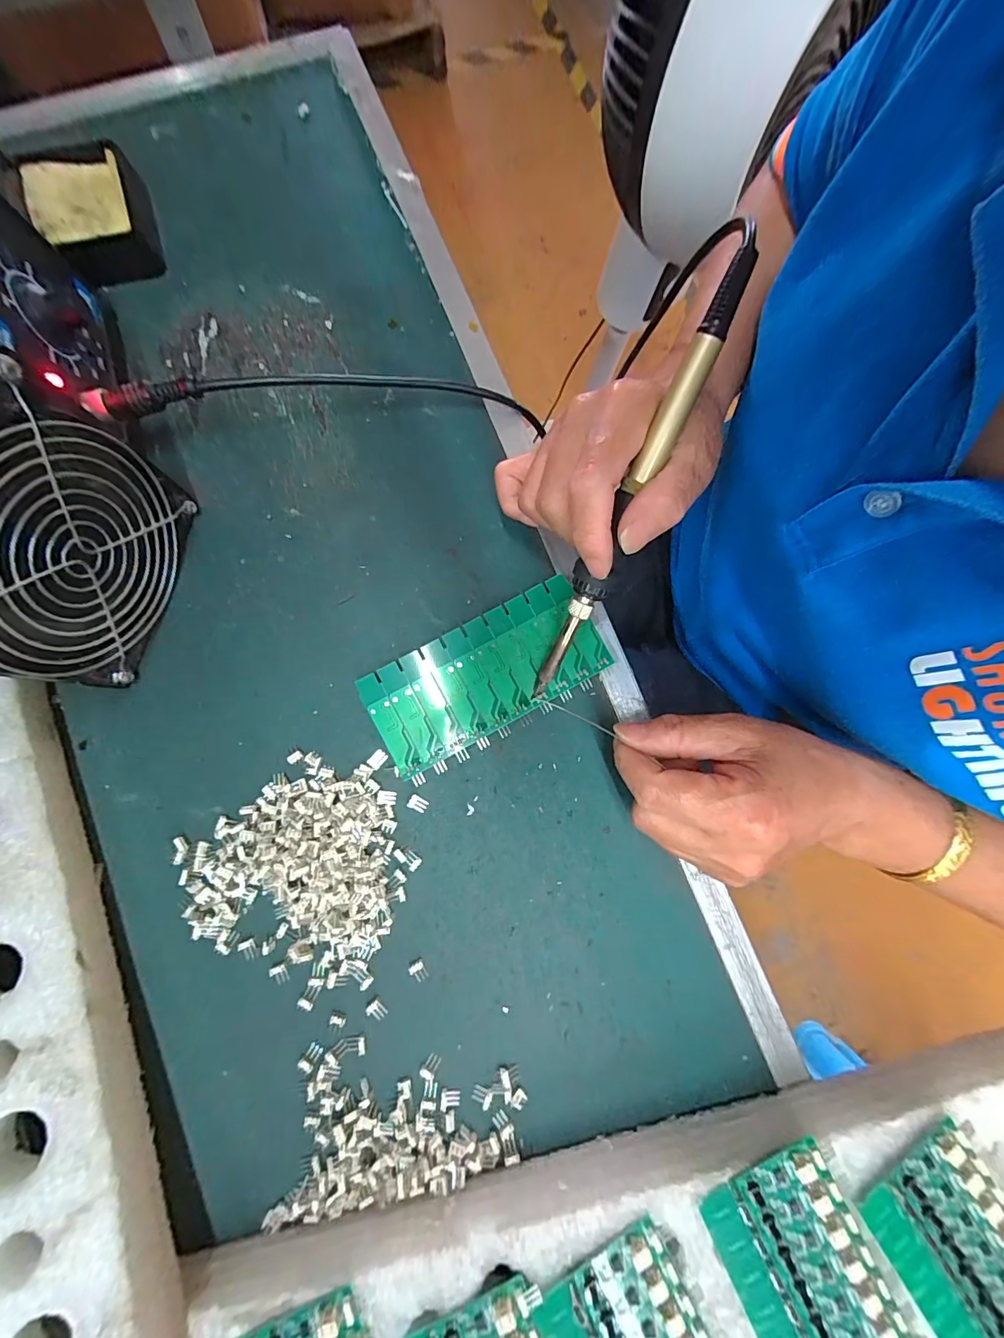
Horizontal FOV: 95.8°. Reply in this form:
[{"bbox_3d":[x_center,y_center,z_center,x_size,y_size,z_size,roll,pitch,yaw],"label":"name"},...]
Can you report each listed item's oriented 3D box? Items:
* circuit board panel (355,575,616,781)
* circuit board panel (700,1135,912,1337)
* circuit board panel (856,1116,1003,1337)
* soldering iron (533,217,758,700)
[{"bbox_3d":[-0.008,0.002,0.266,0.138,0.012,0.061,-28,84,-7],"label":"circuit board panel"},{"bbox_3d":[0.147,0.294,0.199,0.061,0.010,0.137,-24,83,-7],"label":"circuit board panel"},{"bbox_3d":[0.223,0.285,0.204,0.061,0.011,0.134,-32,84,-8],"label":"circuit board panel"},{"bbox_3d":[0.057,-0.075,0.215,0.017,0.013,0.210,25,115,4],"label":"soldering iron"}]

